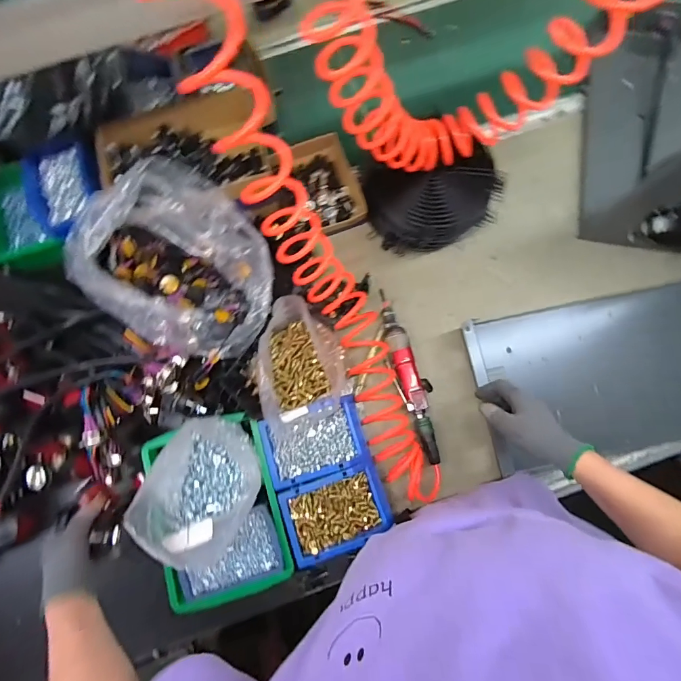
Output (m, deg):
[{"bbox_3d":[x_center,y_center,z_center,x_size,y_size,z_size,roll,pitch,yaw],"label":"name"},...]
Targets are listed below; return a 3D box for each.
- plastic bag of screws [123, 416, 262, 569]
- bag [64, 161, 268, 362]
[{"bbox_3d":[-0.200,0.204,0.545,0.159,0.106,0.180,31,81,6],"label":"plastic bag of screws"},{"bbox_3d":[-0.237,-0.099,0.577,0.253,0.160,0.221,-27,80,-4],"label":"bag"}]

